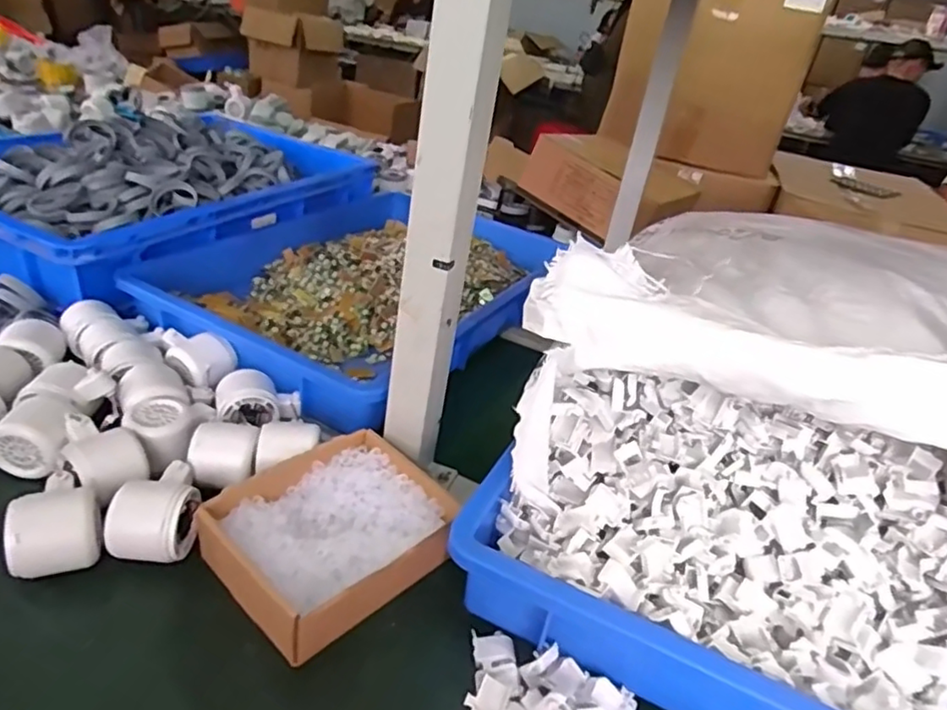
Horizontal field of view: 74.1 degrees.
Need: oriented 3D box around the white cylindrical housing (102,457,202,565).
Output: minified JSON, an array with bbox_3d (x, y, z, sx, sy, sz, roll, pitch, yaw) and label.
[{"bbox_3d":[-0.240,0.120,0.491,0.053,0.049,0.078,12,30,2],"label":"white cylindrical housing"}]

